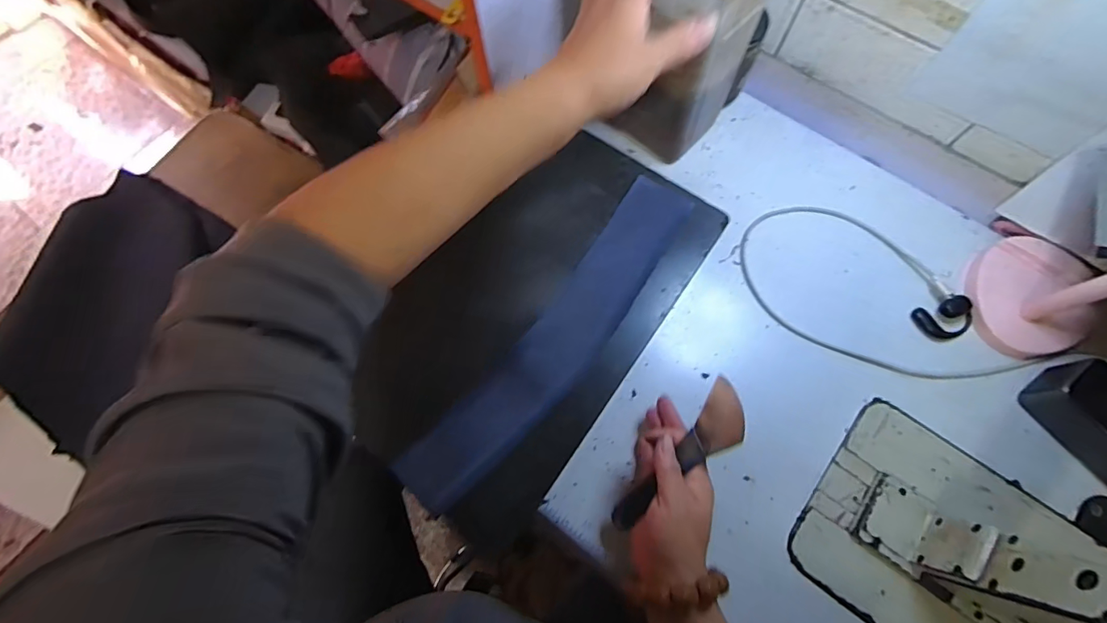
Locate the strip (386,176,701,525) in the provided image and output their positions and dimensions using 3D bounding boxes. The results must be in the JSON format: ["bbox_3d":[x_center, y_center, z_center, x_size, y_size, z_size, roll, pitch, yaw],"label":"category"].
[{"bbox_3d":[0.010,0.018,0.466,0.075,0.010,0.378,36,75,13],"label":"strip"}]

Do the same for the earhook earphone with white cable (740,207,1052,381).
[{"bbox_3d":[0.327,-0.007,0.489,0.282,0.015,0.149,42,76,12],"label":"earhook earphone with white cable"}]

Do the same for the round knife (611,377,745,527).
[{"bbox_3d":[0.100,0.124,0.395,0.036,0.025,0.152,41,106,12],"label":"round knife"}]

